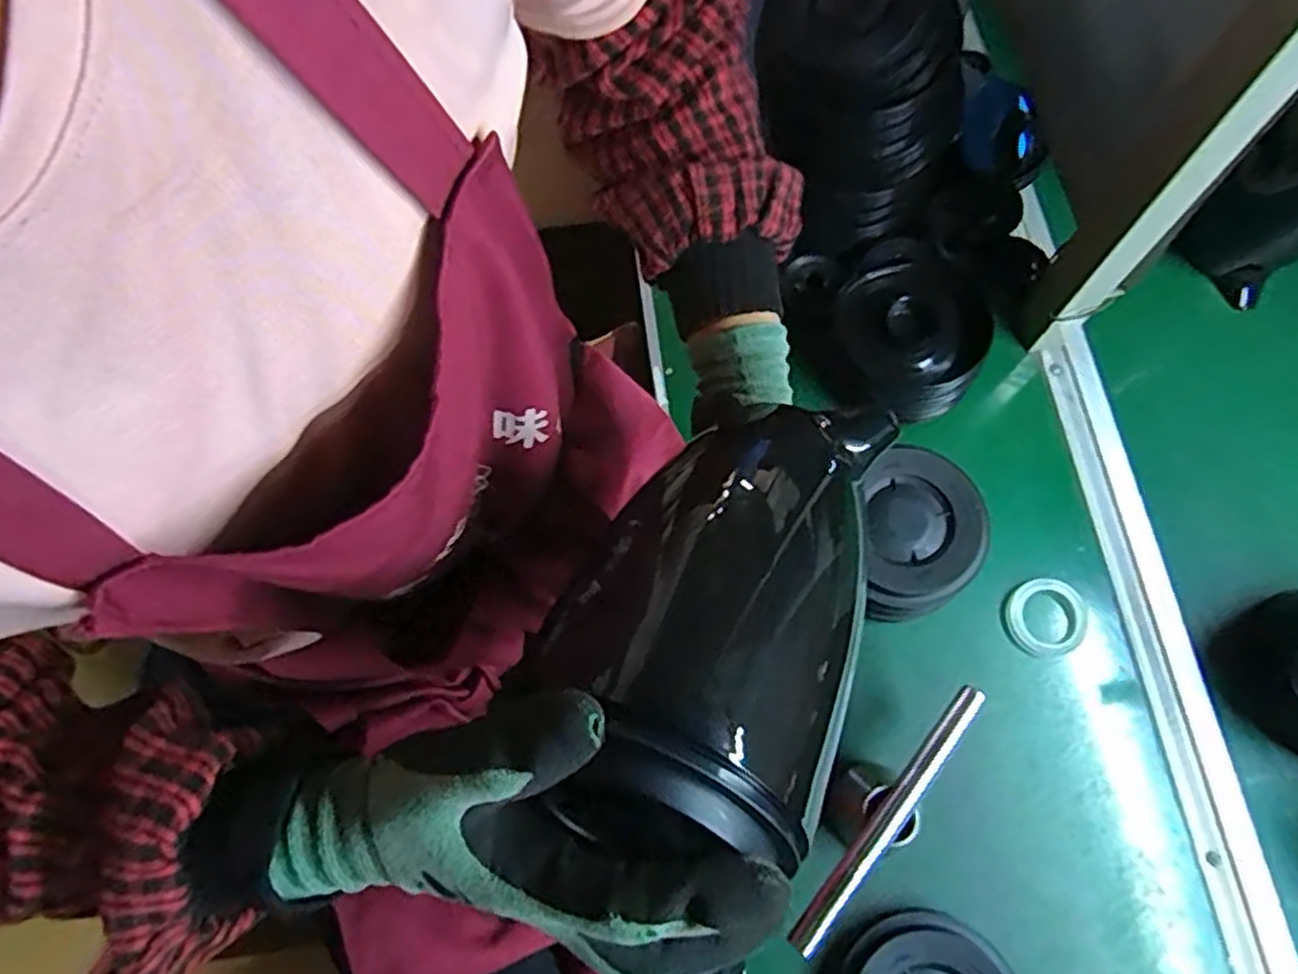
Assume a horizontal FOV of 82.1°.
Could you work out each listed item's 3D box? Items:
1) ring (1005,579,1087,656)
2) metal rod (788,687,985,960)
[{"bbox_3d":[0.303,0.099,0.566,0.054,0.017,0.056,-1,71,2],"label":"ring"},{"bbox_3d":[0.156,0.213,0.482,0.017,0.014,0.197,38,77,14],"label":"metal rod"}]

